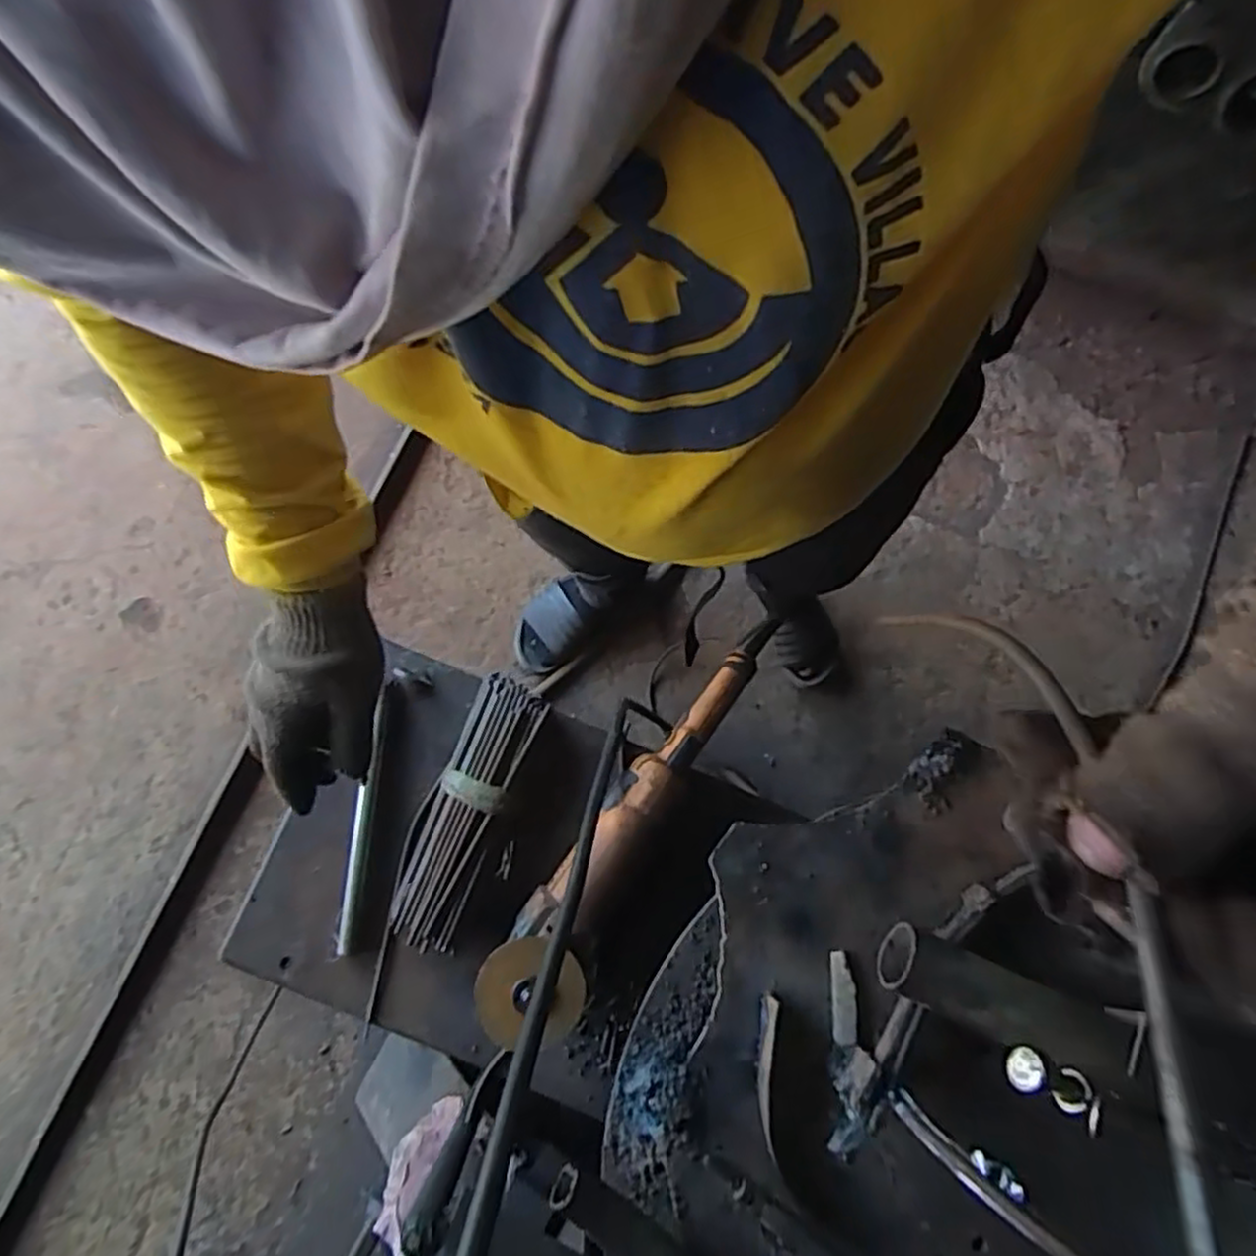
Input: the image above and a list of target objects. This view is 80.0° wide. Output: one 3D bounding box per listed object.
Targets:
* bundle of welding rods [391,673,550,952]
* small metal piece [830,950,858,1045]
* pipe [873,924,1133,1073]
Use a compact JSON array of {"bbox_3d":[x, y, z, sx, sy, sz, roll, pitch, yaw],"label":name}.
[{"bbox_3d":[-0.152,0.163,0.682,0.078,0.027,0.242,21,81,2],"label":"bundle of welding rods"},{"bbox_3d":[0.113,0.194,0.391,0.013,0.004,0.047,0,83,8],"label":"small metal piece"},{"bbox_3d":[0.176,0.177,0.357,0.101,0.035,0.031,22,81,3],"label":"pipe"}]

